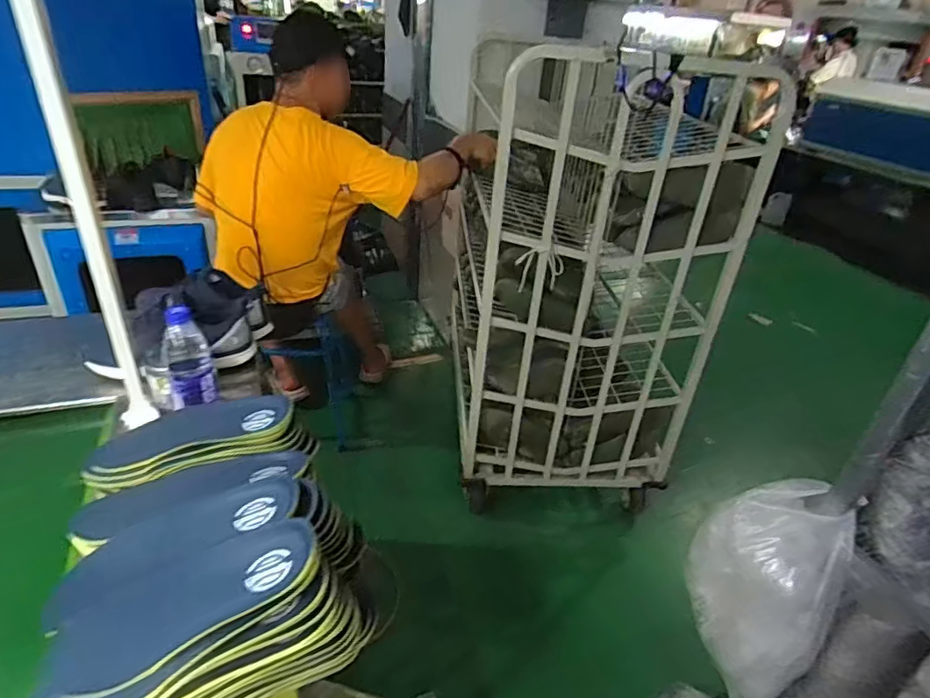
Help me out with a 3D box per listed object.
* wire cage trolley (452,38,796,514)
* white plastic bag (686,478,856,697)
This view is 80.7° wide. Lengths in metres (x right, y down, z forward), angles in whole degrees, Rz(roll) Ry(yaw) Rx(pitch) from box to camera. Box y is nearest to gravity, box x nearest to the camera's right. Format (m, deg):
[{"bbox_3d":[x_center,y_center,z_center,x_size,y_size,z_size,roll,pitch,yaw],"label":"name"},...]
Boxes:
[{"bbox_3d":[0.334,-0.223,1.756,0.669,1.154,0.898,4,31,-4],"label":"wire cage trolley"},{"bbox_3d":[0.592,0.486,1.114,0.187,0.396,0.272,-20,40,-36],"label":"white plastic bag"}]

